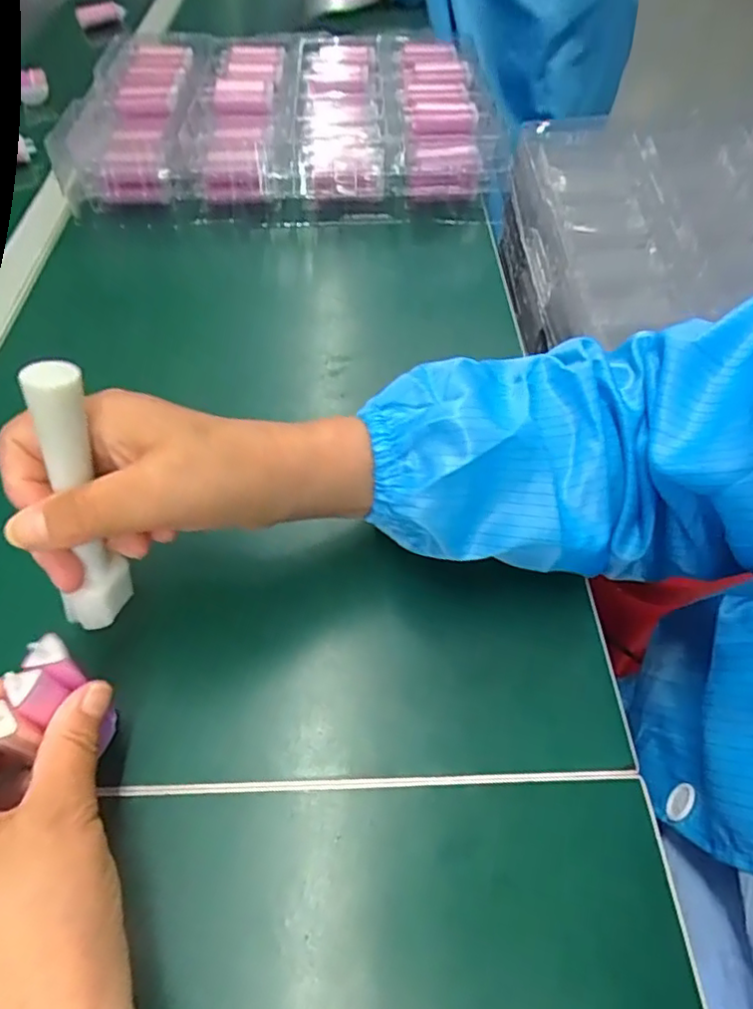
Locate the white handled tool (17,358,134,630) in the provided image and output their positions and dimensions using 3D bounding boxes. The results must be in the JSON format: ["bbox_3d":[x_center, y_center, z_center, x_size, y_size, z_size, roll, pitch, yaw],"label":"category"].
[{"bbox_3d":[-0.123,0.002,0.250,0.018,0.122,0.027,17,38,13],"label":"white handled tool"}]

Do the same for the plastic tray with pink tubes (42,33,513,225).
[{"bbox_3d":[-0.093,-0.409,0.634,0.407,0.060,0.324,-2,53,-1],"label":"plastic tray with pink tubes"}]

